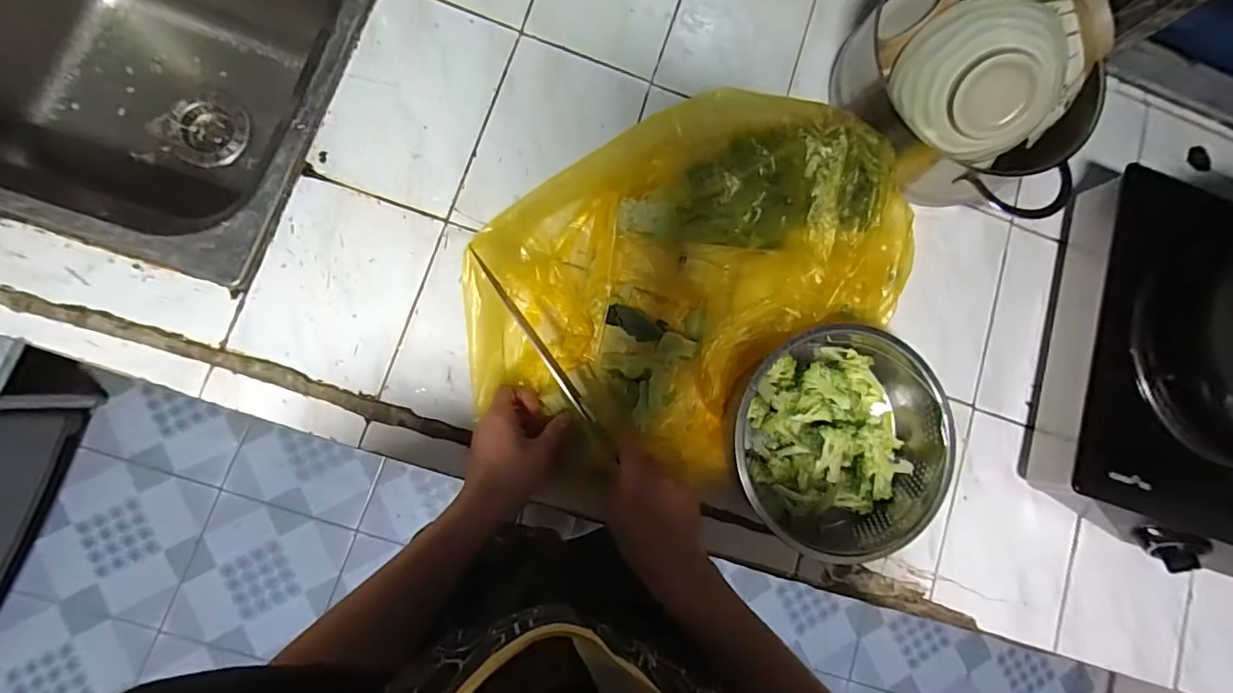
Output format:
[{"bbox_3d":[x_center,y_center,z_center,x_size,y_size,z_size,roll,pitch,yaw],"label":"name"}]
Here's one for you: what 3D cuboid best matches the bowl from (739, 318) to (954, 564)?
[{"bbox_3d":[0.211,0.087,0.516,0.205,0.075,0.202,1,84,-7],"label":"bowl"}]

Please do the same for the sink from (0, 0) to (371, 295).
[{"bbox_3d":[-0.541,-0.307,0.613,0.499,0.245,0.395,19,81,-5],"label":"sink"}]

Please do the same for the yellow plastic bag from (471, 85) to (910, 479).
[{"bbox_3d":[0.076,-0.062,0.493,0.409,0.121,0.288,-38,90,-9],"label":"yellow plastic bag"}]

